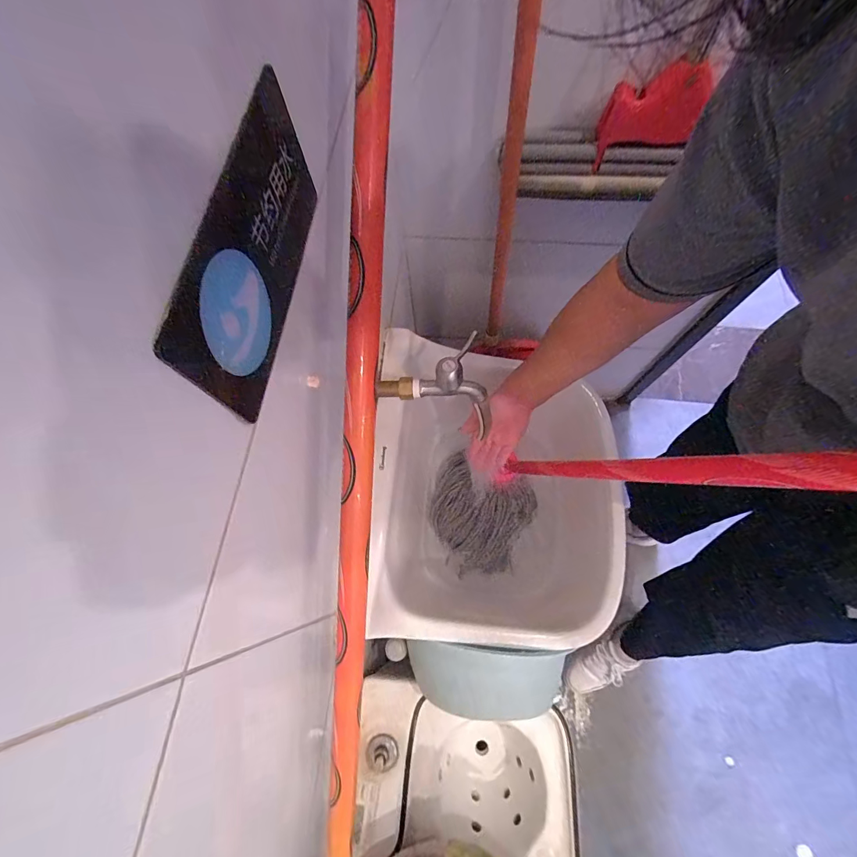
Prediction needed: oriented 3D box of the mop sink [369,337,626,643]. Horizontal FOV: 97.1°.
[{"bbox_3d":[0.126,0.108,0.617,0.353,0.285,0.407,1,69,3],"label":"mop sink"}]

